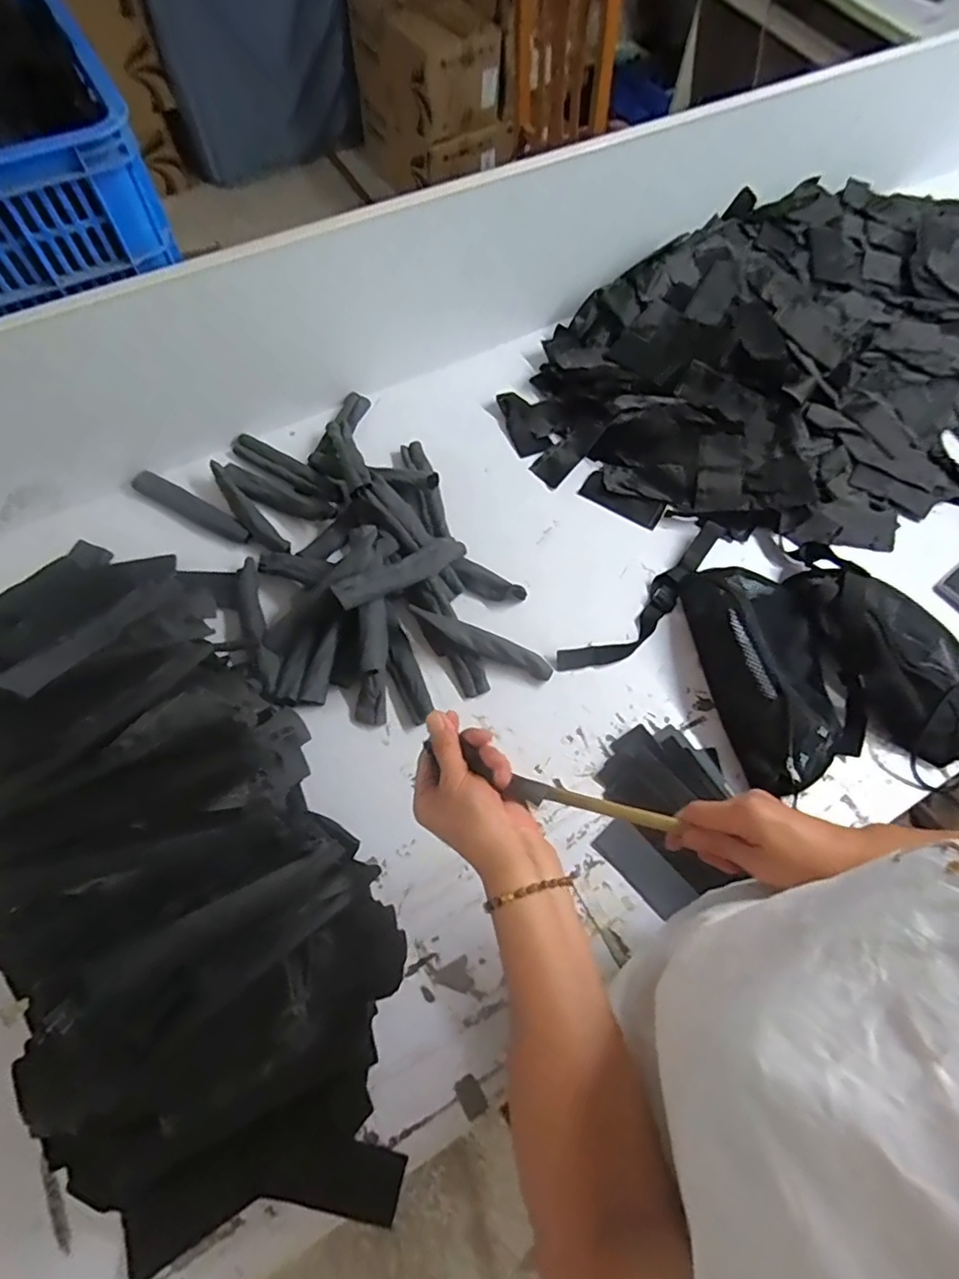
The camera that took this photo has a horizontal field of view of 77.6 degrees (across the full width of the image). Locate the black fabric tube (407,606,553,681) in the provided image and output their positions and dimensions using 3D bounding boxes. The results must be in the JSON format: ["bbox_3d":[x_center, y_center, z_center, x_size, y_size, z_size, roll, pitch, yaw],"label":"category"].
[{"bbox_3d":[0.004,0.003,0.723,0.182,0.016,0.029,25,66,-7],"label":"black fabric tube"}]

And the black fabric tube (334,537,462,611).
[{"bbox_3d":[-0.092,-0.083,0.721,0.181,0.027,0.039,-29,69,-33],"label":"black fabric tube"}]

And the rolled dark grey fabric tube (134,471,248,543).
[{"bbox_3d":[-0.385,-0.177,0.812,0.186,0.034,0.032,27,67,10],"label":"rolled dark grey fabric tube"}]

